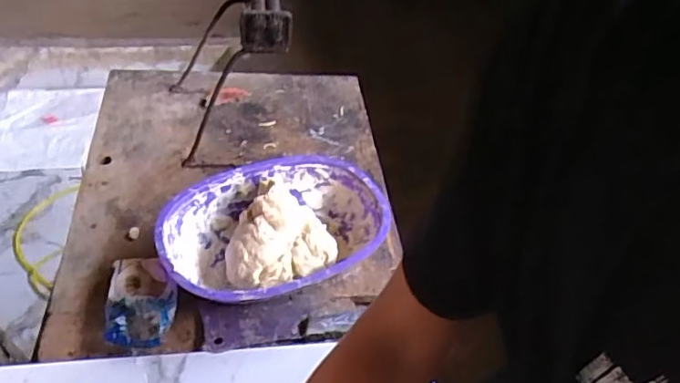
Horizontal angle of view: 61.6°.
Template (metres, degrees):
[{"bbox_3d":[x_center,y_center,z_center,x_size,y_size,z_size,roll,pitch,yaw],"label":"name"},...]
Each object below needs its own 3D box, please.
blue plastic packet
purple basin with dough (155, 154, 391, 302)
[{"bbox_3d":[-0.247,0.140,0.713,0.085,0.038,0.116,0,43,-4],"label":"blue plastic packet"},{"bbox_3d":[-0.087,0.057,0.785,0.299,0.084,0.210,-17,47,-21],"label":"purple basin with dough"}]

